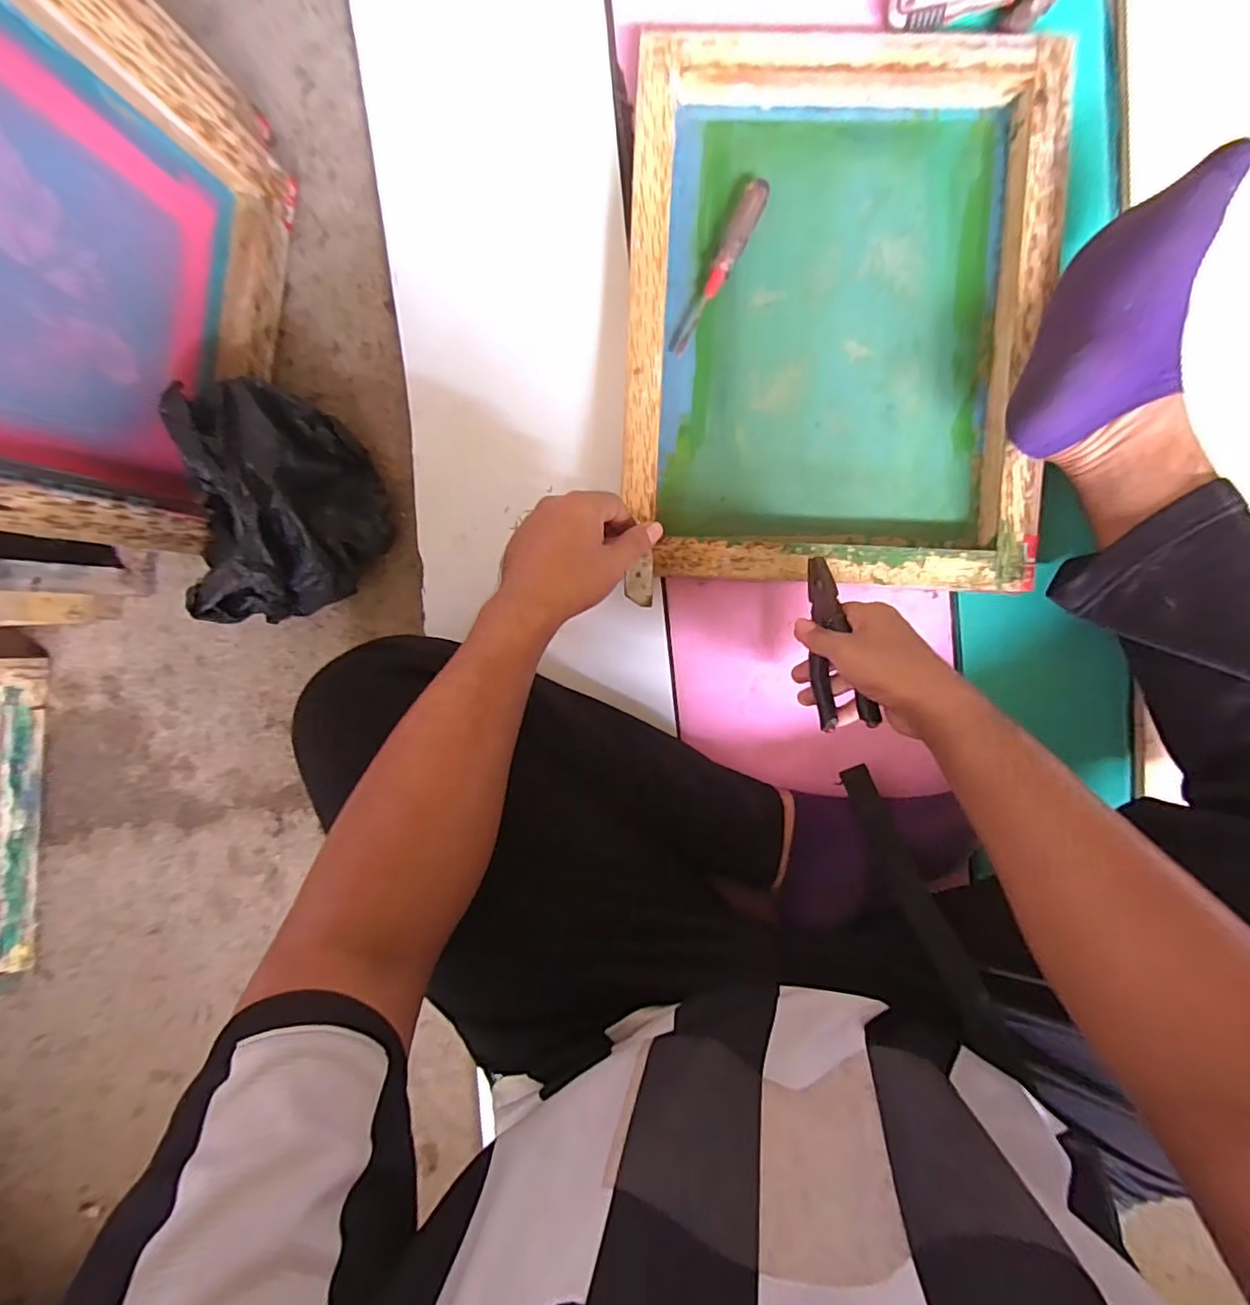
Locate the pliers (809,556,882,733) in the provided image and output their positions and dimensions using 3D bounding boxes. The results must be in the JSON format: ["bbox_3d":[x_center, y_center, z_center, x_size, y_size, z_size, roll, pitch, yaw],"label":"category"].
[{"bbox_3d":[0.176,-0.010,0.491,0.035,0.040,0.147,-7,78,4],"label":"pliers"}]

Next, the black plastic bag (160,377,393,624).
[{"bbox_3d":[-0.303,-0.132,0.524,0.130,0.127,0.198,-4,94,4],"label":"black plastic bag"}]

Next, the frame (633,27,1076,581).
[{"bbox_3d":[0.186,-0.294,0.529,0.356,0.043,0.451,2,95,3],"label":"frame"}]

